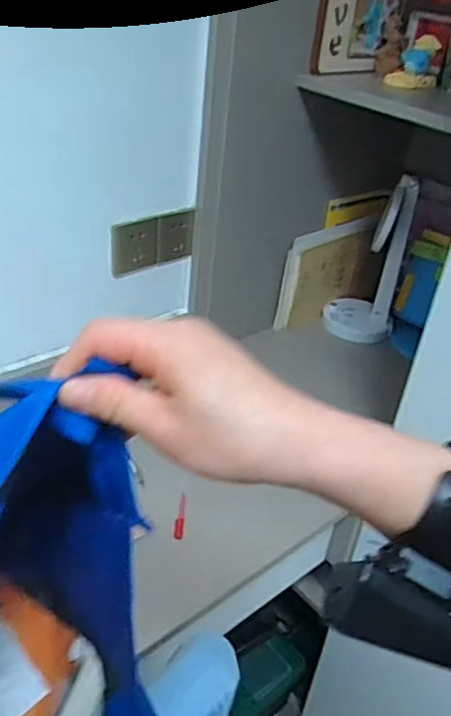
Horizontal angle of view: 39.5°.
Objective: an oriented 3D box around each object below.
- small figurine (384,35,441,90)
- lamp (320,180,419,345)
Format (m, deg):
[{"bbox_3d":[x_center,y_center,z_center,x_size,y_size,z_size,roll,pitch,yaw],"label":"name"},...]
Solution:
[{"bbox_3d":[0.304,-0.477,1.010,0.076,0.075,0.055,12,34,8],"label":"small figurine"},{"bbox_3d":[0.298,-0.202,1.272,0.136,0.333,0.114,12,34,8],"label":"lamp"}]

